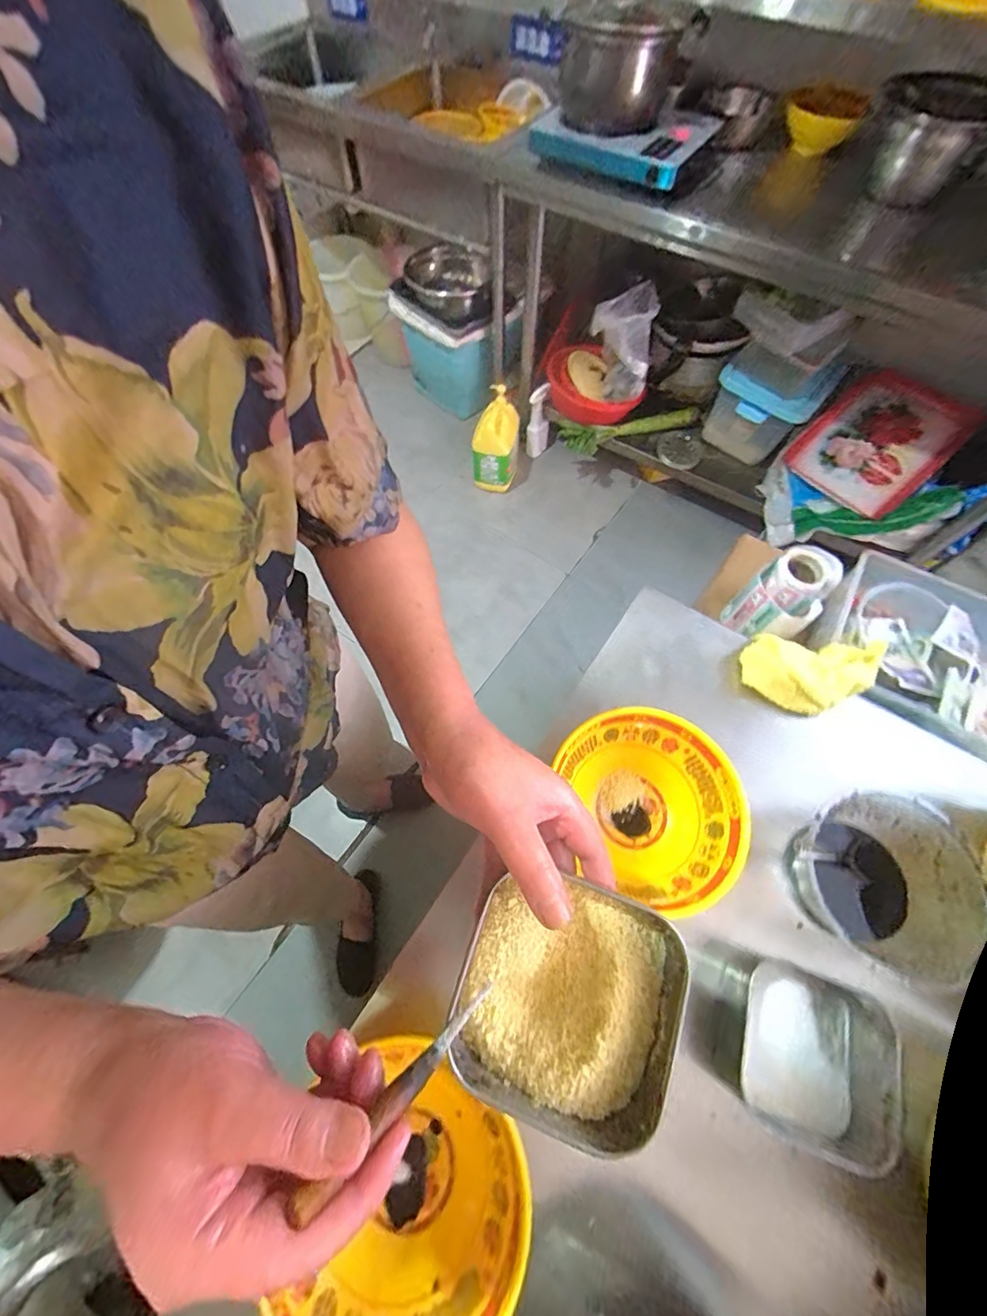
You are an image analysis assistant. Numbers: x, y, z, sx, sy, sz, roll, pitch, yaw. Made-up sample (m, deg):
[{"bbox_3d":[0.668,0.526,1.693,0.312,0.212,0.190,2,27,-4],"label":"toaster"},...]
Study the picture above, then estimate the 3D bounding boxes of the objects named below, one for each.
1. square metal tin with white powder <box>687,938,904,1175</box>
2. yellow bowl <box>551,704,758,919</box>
[{"bbox_3d":[0.241,0.319,0.379,0.124,0.086,0.121,18,66,6],"label":"square metal tin with white powder"},{"bbox_3d":[0.139,0.136,0.440,0.166,0.078,0.150,28,68,11],"label":"yellow bowl"}]

